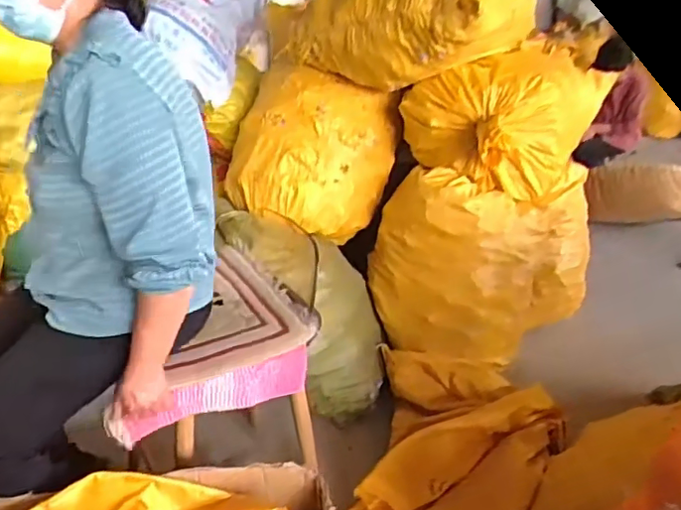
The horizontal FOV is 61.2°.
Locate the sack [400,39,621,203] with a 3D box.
[{"bbox_3d":[0.498,-0.447,1.763,0.462,0.341,0.598,20,30,29],"label":"sack"}]

